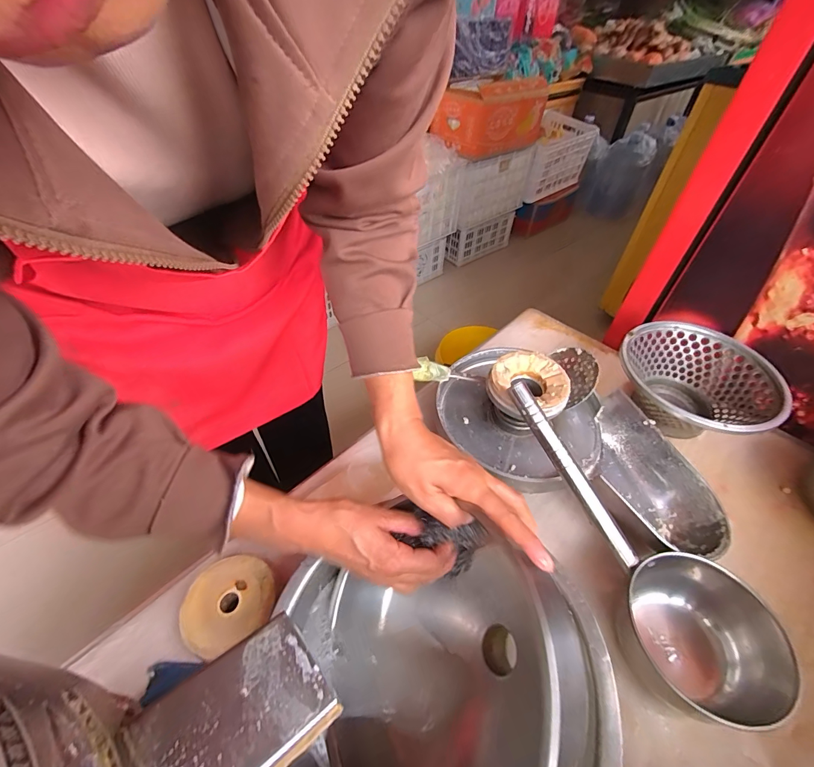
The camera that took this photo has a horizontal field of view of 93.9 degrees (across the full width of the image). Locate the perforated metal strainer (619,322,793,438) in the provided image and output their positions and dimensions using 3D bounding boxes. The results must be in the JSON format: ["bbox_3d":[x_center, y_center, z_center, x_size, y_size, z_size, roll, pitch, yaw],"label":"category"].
[{"bbox_3d":[0.448,0.010,0.616,0.223,0.101,0.223,-13,49,-14],"label":"perforated metal strainer"}]

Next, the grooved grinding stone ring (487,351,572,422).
[{"bbox_3d":[0.165,0.005,0.523,0.106,0.030,0.105,1,47,-1],"label":"grooved grinding stone ring"}]

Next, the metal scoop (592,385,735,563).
[{"bbox_3d":[0.326,0.132,0.534,0.117,0.068,0.231,-17,50,-17],"label":"metal scoop"}]

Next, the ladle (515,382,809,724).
[{"bbox_3d":[0.226,0.152,0.426,0.136,0.133,0.362,-27,76,-24],"label":"ladle"}]

